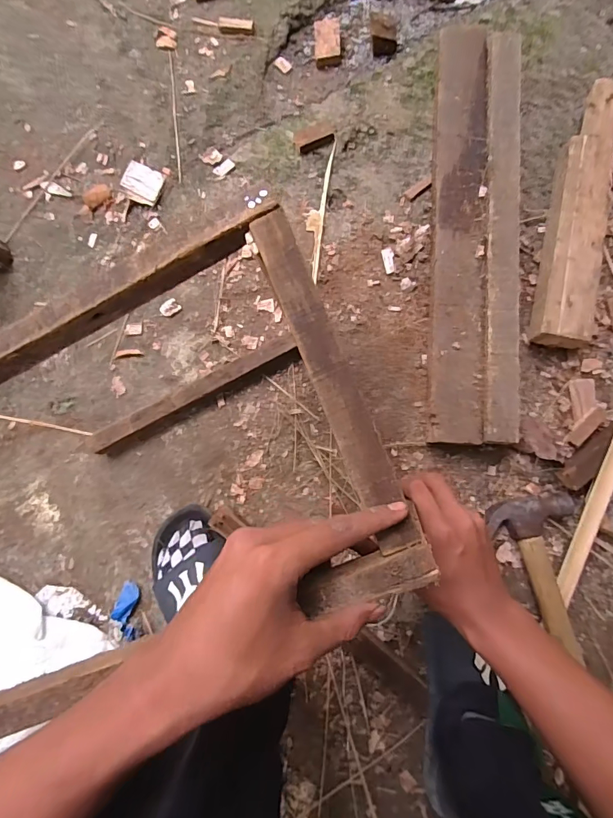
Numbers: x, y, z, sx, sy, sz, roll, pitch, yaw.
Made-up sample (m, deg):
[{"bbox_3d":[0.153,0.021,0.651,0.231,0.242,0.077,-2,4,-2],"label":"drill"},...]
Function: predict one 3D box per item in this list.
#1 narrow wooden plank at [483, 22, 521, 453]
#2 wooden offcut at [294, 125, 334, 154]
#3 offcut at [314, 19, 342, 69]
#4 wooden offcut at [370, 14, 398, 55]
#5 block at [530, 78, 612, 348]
[{"bbox_3d":[0.244,-0.222,0.531,0.037,0.029,0.519,2,82,6],"label":"narrow wooden plank"},{"bbox_3d":[0.012,-0.401,0.632,0.058,0.020,0.027,-17,81,4],"label":"wooden offcut"},{"bbox_3d":[0.034,-0.581,0.679,0.040,0.013,0.073,-2,82,6],"label":"offcut"},{"bbox_3d":[0.120,-0.578,0.665,0.040,0.032,0.047,-1,82,6],"label":"wooden offcut"},{"bbox_3d":[0.352,-0.249,0.554,0.074,0.050,0.346,13,84,8],"label":"block"}]

